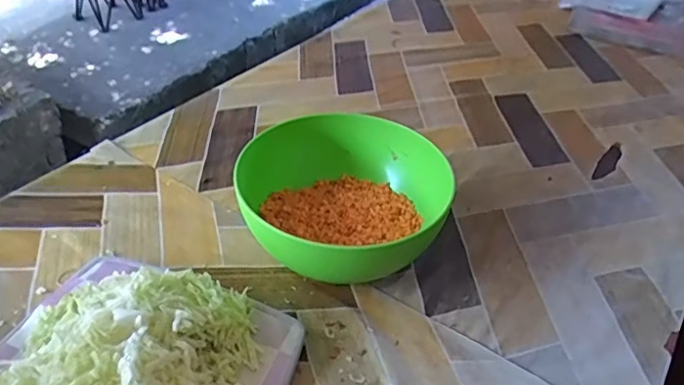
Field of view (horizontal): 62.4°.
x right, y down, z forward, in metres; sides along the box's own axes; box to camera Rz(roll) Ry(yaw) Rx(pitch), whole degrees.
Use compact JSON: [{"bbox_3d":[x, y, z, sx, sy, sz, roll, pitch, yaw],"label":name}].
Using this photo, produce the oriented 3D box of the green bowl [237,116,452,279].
[{"bbox_3d":[-0.003,0.015,0.512,0.161,0.090,0.175,2,39,-2],"label":"green bowl"}]

